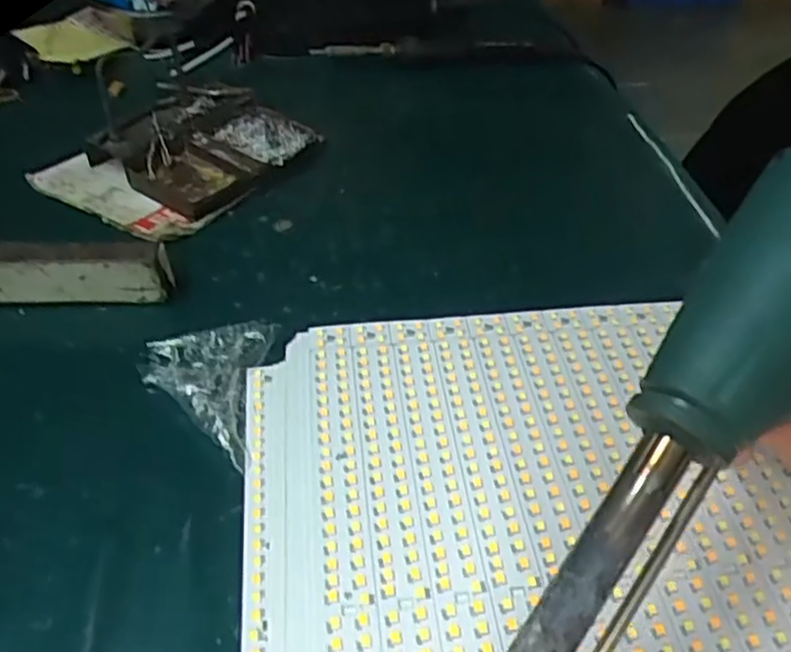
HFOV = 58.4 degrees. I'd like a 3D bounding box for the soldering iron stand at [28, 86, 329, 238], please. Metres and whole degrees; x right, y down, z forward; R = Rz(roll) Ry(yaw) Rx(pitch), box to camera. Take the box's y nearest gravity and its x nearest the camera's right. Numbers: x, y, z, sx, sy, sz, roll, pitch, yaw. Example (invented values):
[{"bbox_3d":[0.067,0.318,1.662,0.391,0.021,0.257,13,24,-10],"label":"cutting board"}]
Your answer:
[{"bbox_3d":[-0.139,-0.113,0.461,0.116,0.033,0.146,28,45,27],"label":"soldering iron stand"}]

